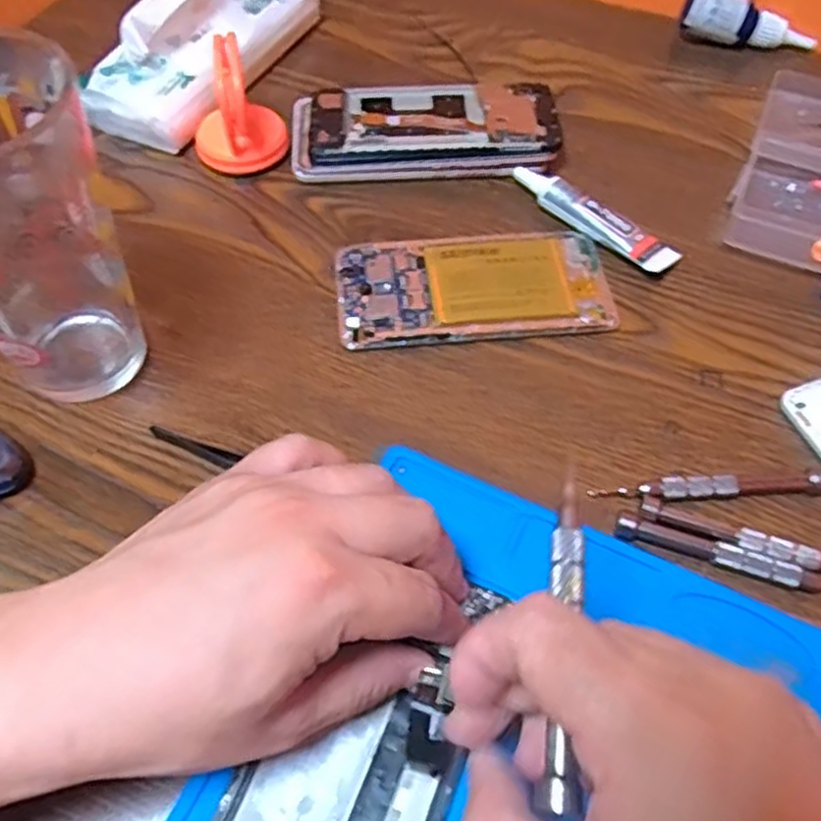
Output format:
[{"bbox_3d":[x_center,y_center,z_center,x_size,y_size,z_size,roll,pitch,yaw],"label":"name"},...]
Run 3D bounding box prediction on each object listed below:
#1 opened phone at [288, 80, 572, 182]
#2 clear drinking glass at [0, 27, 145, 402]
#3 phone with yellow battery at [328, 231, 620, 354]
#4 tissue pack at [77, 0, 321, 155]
[{"bbox_3d":[0.008,-0.175,0.463,0.158,0.023,0.077,0,56,-1],"label":"opened phone"},{"bbox_3d":[-0.163,-0.072,0.319,0.083,0.142,0.083,-26,60,-17],"label":"clear drinking glass"},{"bbox_3d":[0.033,-0.065,0.397,0.141,0.011,0.068,-5,56,-5],"label":"phone with yellow battery"},{"bbox_3d":[-0.128,-0.246,0.485,0.071,0.063,0.170,26,59,15],"label":"tissue pack"}]

